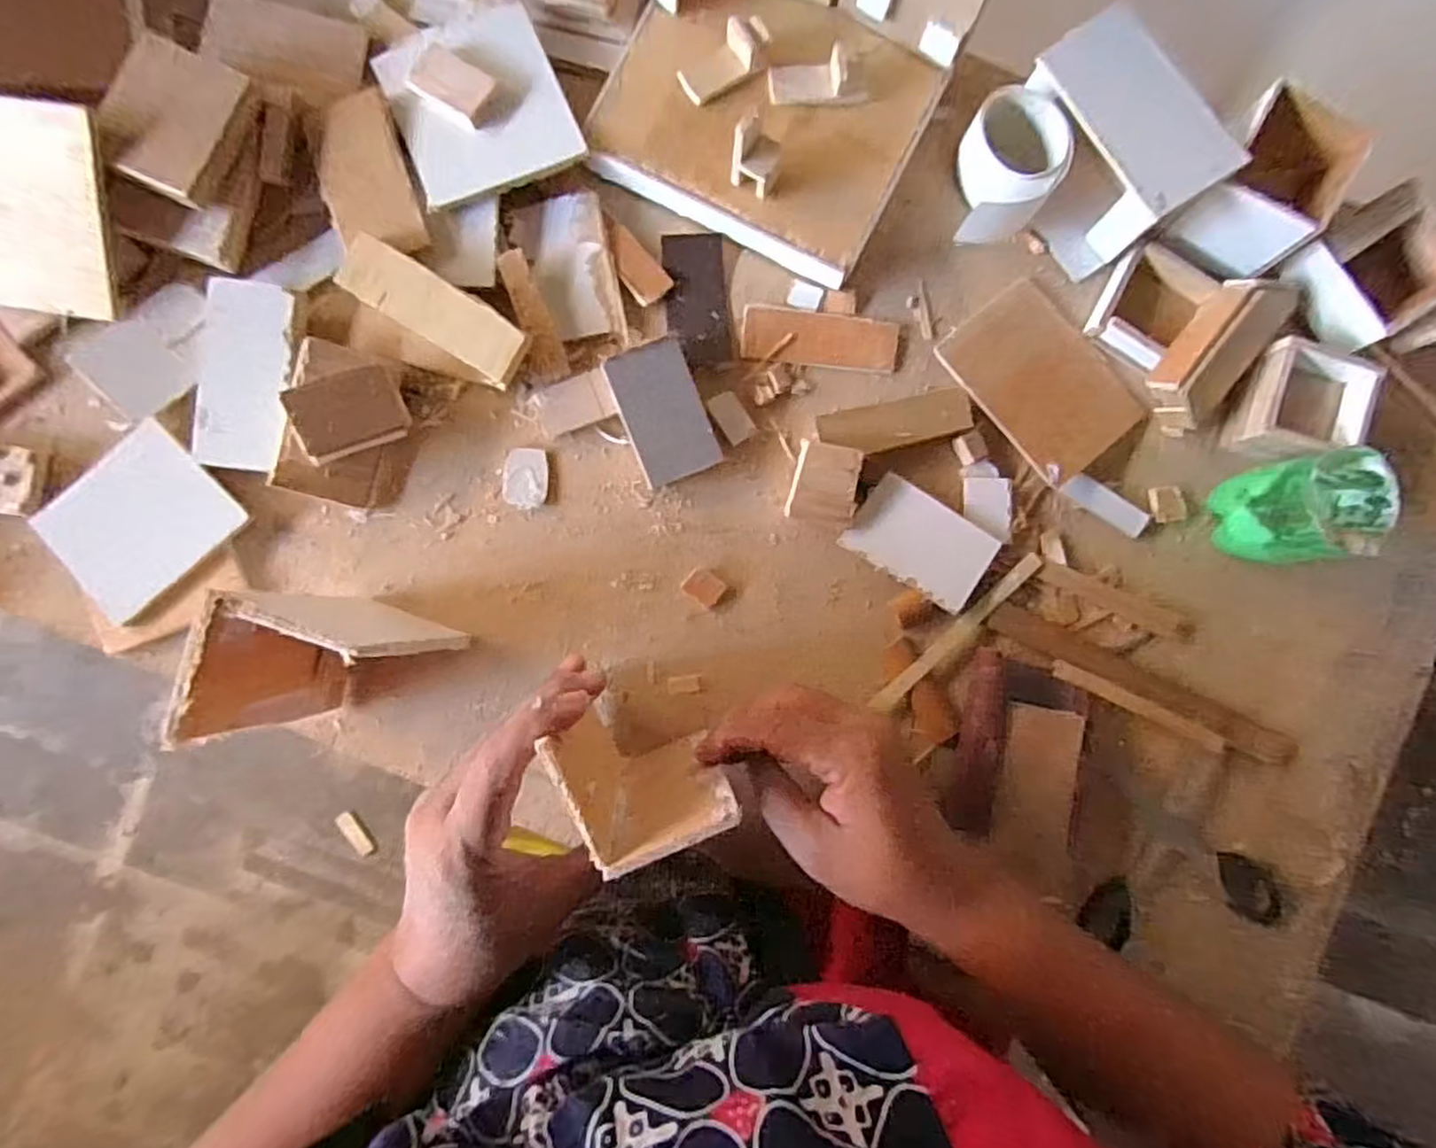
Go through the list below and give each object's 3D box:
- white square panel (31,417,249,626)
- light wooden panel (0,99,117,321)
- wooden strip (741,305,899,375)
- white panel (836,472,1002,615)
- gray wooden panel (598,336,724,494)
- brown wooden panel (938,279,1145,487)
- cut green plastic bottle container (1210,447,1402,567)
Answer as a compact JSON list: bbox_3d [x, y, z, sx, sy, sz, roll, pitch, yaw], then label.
[{"bbox_3d":[-0.317,-0.029,0.388,0.080,0.004,0.086,45,86,2],"label":"white square panel"},{"bbox_3d":[-0.372,-0.192,0.375,0.098,0.008,0.099,8,112,-1],"label":"light wooden panel"},{"bbox_3d":[0.061,-0.140,0.426,0.092,0.006,0.033,5,86,-1],"label":"wooden strip"},{"bbox_3d":[0.117,-0.018,0.412,0.076,0.004,0.049,32,90,7],"label":"white panel"},{"bbox_3d":[-0.030,-0.090,0.398,0.045,0.005,0.073,-21,106,0],"label":"gray wooden panel"},{"bbox_3d":[0.193,-0.116,0.427,0.091,0.004,0.110,-36,85,-16],"label":"brown wooden panel"},{"bbox_3d":[0.319,-0.035,0.394,0.058,0.078,0.055,-14,88,-4],"label":"cut green plastic bottle container"}]

